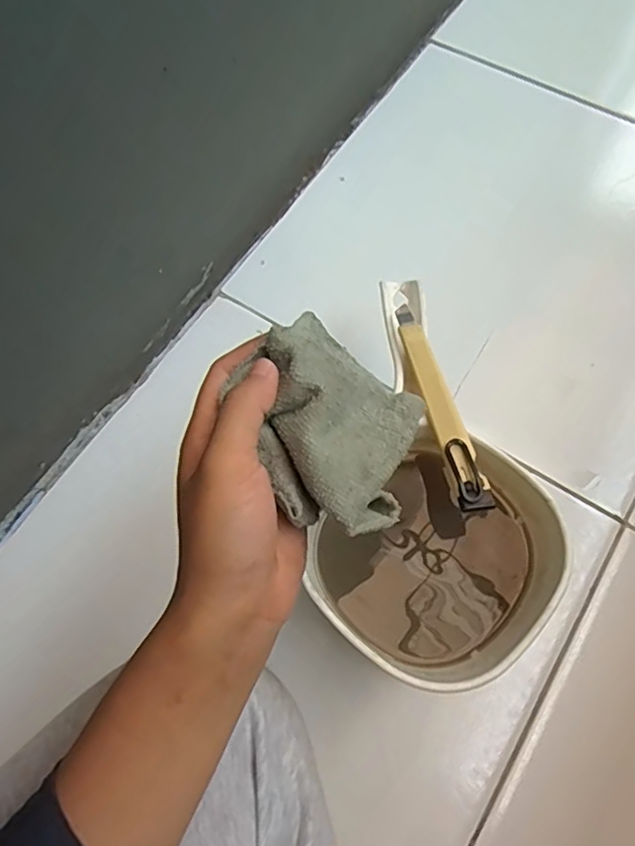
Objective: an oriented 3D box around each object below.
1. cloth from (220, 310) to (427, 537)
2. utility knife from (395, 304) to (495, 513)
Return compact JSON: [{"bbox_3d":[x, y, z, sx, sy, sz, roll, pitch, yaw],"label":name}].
[{"bbox_3d":[0.005,0.003,0.256,0.085,0.036,0.073,36,74,14],"label":"cloth"},{"bbox_3d":[0.075,-0.014,0.366,0.020,0.012,0.144,-15,69,-4],"label":"utility knife"}]

